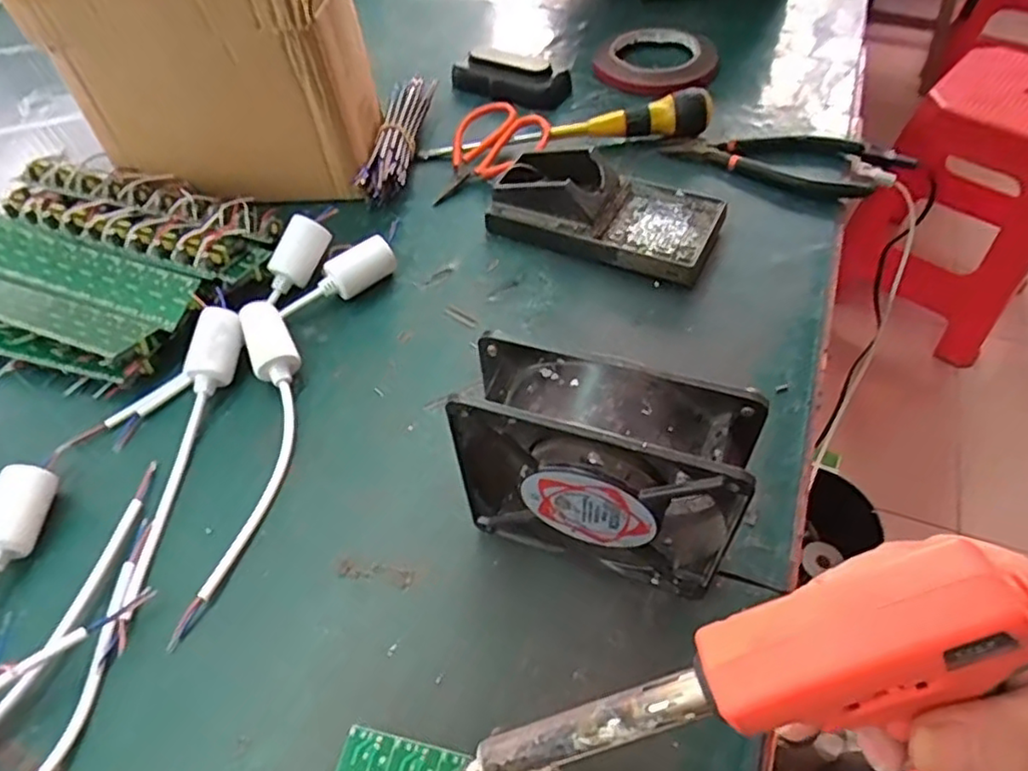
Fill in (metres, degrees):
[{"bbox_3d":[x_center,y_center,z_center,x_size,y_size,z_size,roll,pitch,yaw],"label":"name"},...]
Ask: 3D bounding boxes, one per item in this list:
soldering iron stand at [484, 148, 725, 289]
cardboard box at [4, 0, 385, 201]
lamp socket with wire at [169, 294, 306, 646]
[{"bbox_3d":[0.065,-0.129,0.472,0.158,0.044,0.079,19,57,17],"label":"soldering iron stand"},{"bbox_3d":[-0.212,-0.261,0.483,0.195,0.158,0.149,-1,53,3],"label":"cardboard box"},{"bbox_3d":[-0.148,0.036,0.368,0.039,0.030,0.199,-3,53,2],"label":"lamp socket with wire"}]

